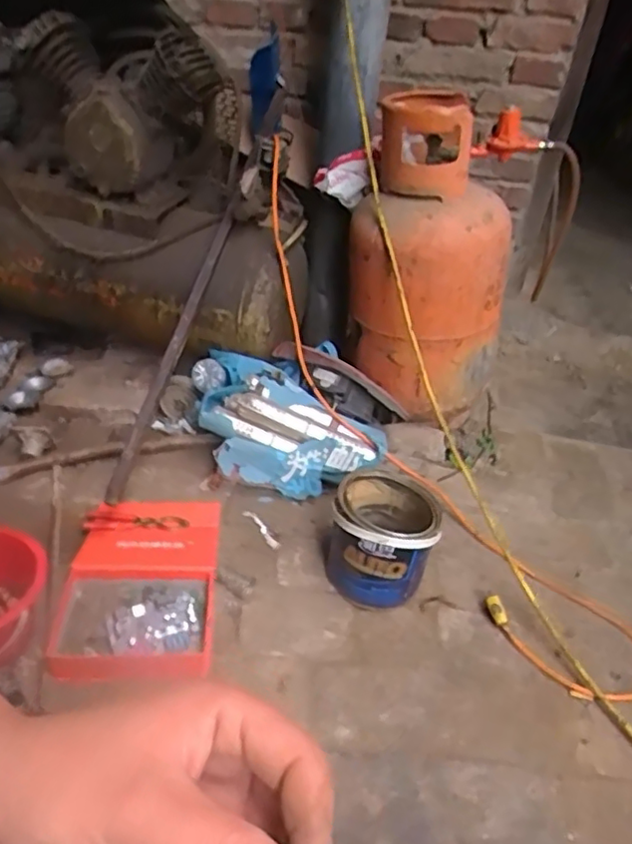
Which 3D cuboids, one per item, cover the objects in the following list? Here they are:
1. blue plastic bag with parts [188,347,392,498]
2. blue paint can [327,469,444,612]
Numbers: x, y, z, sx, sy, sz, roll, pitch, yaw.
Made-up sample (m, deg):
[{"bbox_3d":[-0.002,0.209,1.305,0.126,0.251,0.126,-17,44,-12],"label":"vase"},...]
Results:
[{"bbox_3d":[-0.071,0.018,1.197,0.394,0.162,0.223,14,37,14],"label":"blue plastic bag with parts"},{"bbox_3d":[0.103,0.176,0.974,0.151,0.154,0.185,7,36,5],"label":"blue paint can"}]

